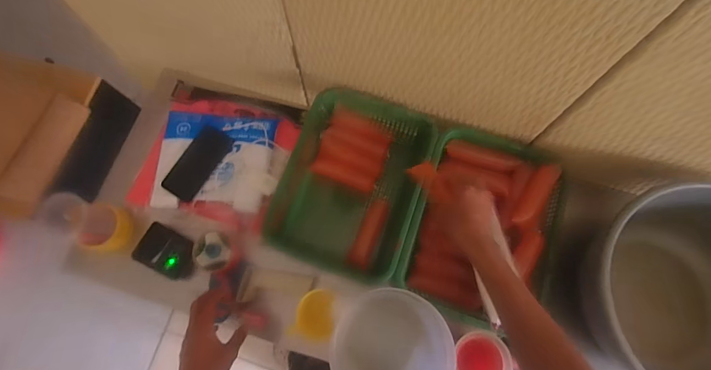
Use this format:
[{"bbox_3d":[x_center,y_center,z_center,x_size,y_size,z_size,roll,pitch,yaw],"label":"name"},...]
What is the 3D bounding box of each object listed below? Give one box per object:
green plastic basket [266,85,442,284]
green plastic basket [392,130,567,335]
[{"bbox_3d":[-0.001,-0.014,0.730,0.266,0.094,0.341,19,76,7],"label":"green plastic basket"},{"bbox_3d":[0.243,0.076,0.713,0.266,0.115,0.352,18,76,7],"label":"green plastic basket"}]

